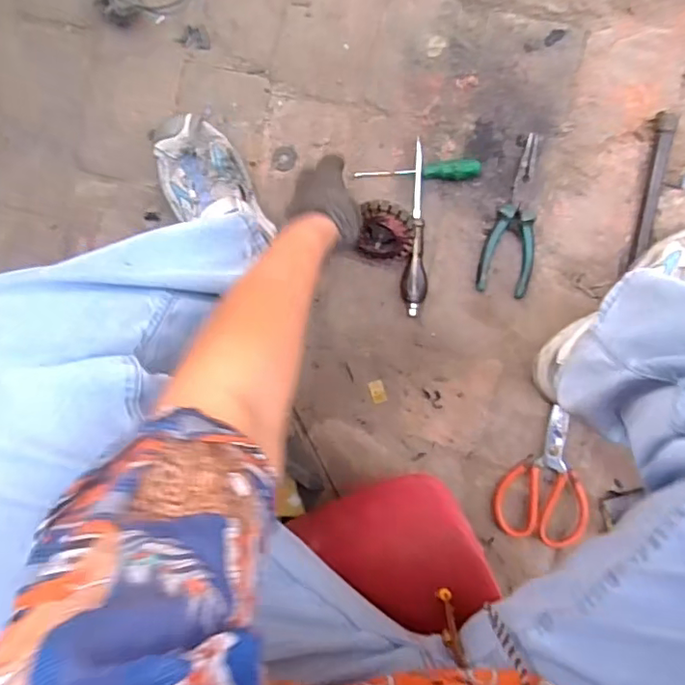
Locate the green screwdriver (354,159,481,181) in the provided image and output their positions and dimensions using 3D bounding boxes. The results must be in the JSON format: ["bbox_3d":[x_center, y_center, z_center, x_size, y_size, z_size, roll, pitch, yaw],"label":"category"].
[{"bbox_3d":[0.090,-0.203,0.677,0.148,0.023,0.024,-5,95,6],"label":"green screwdriver"}]

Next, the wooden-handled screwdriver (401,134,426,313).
[{"bbox_3d":[0.091,-0.135,0.684,0.030,0.028,0.201,3,96,5],"label":"wooden-handled screwdriver"}]

